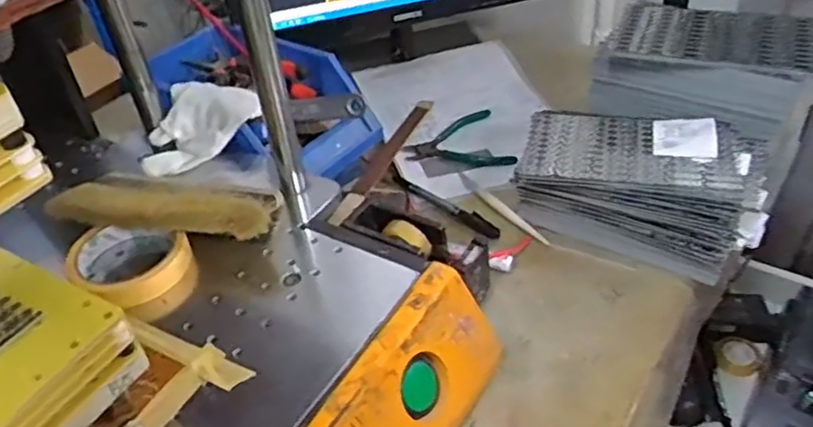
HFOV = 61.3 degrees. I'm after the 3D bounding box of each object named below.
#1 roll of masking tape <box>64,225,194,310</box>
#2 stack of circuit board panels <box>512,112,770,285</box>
[{"bbox_3d":[-0.226,0.037,0.560,0.086,0.023,0.101,-33,47,-29],"label":"roll of masking tape"},{"bbox_3d":[0.224,-0.032,0.663,0.226,0.070,0.147,16,44,23],"label":"stack of circuit board panels"}]

